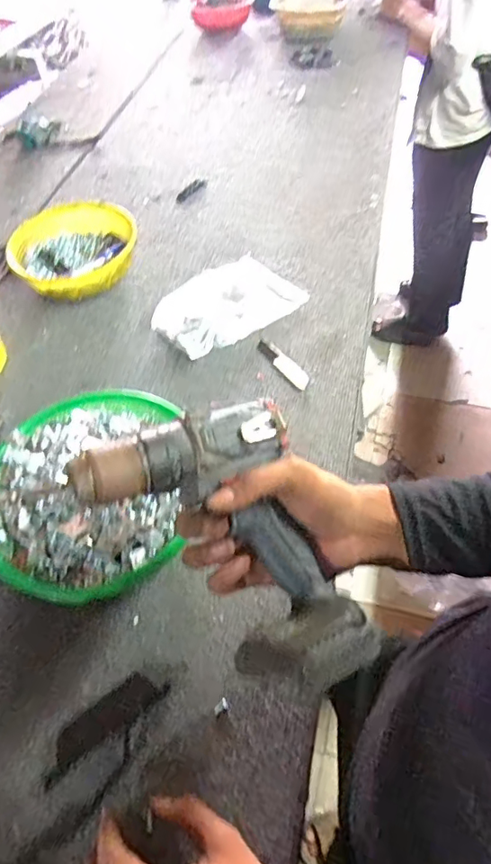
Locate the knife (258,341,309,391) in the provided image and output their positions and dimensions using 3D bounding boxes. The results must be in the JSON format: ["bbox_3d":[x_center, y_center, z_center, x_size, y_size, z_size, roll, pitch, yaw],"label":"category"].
[{"bbox_3d":[0.049,-0.095,0.726,0.023,0.004,0.101,-31,57,-19],"label":"knife"}]

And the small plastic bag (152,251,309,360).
[{"bbox_3d":[-0.029,-0.192,0.782,0.208,0.029,0.135,-34,58,-21],"label":"small plastic bag"}]

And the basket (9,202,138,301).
[{"bbox_3d":[-0.268,-0.269,0.812,0.158,0.084,0.170,7,53,8],"label":"basket"}]

